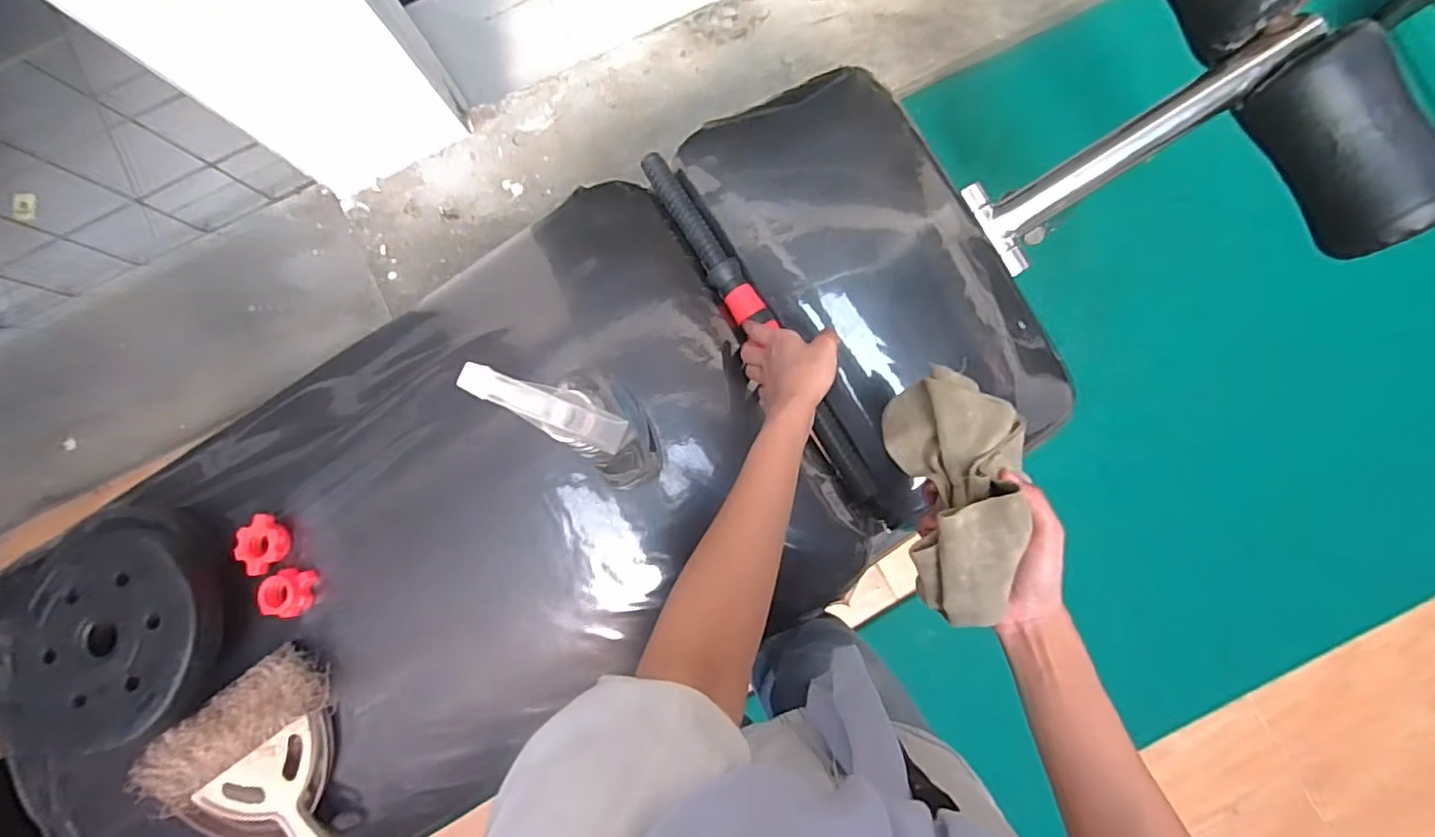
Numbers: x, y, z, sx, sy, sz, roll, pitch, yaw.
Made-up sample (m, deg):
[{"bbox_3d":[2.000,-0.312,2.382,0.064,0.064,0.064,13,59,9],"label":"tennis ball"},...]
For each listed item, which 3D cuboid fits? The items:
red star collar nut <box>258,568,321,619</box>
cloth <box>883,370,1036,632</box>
[{"bbox_3d":[-0.376,0.153,0.542,0.038,0.024,0.039,-1,85,0],"label":"red star collar nut"},{"bbox_3d":[0.170,0.051,0.420,0.083,0.058,0.165,-1,69,0],"label":"cloth"}]

